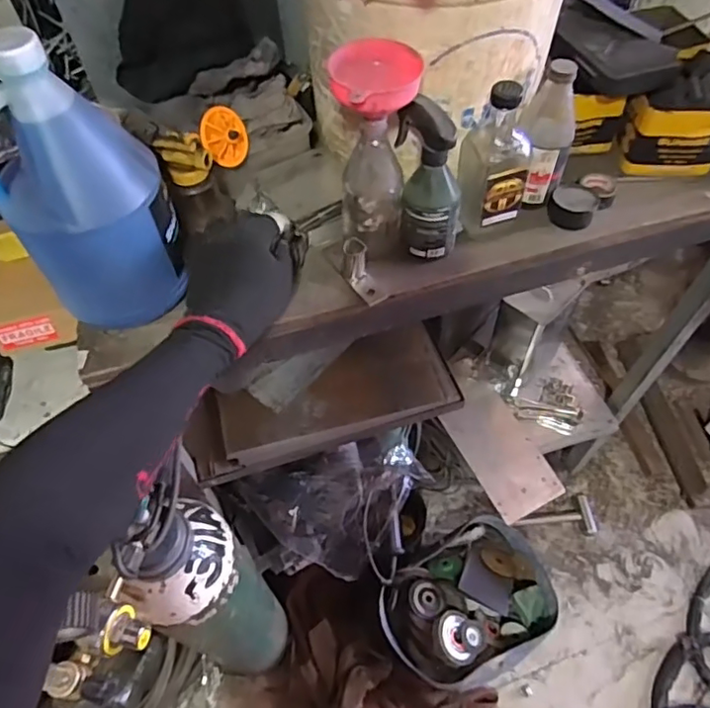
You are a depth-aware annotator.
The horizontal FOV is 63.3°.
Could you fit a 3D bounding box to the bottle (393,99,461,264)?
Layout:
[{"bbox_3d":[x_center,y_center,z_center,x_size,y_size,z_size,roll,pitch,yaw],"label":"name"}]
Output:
[{"bbox_3d":[0.079,-0.188,0.612,0.072,0.158,0.084,4,56,5],"label":"bottle"}]

